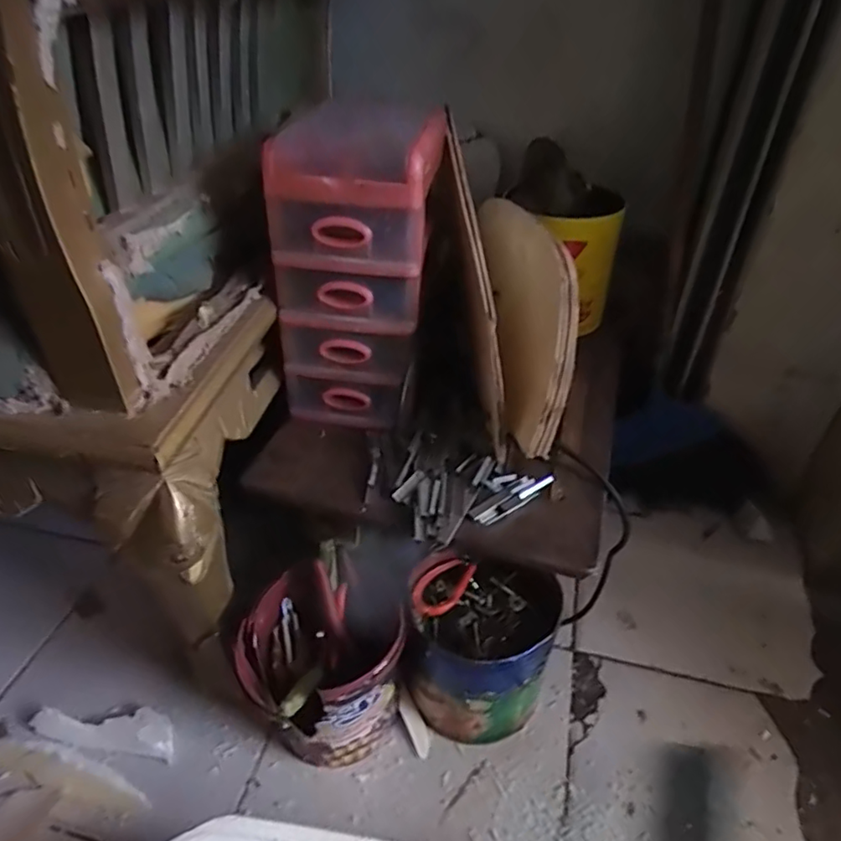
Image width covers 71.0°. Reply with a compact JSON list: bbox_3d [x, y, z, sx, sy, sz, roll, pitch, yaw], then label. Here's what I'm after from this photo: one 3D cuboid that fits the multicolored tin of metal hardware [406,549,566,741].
[{"bbox_3d":[0.058,0.232,0.611,0.143,0.149,0.140,0,39,0],"label":"multicolored tin of metal hardware"}]

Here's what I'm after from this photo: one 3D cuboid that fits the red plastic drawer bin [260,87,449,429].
[{"bbox_3d":[-0.058,-0.145,0.568,0.142,0.270,0.144,4,39,5],"label":"red plastic drawer bin"}]

